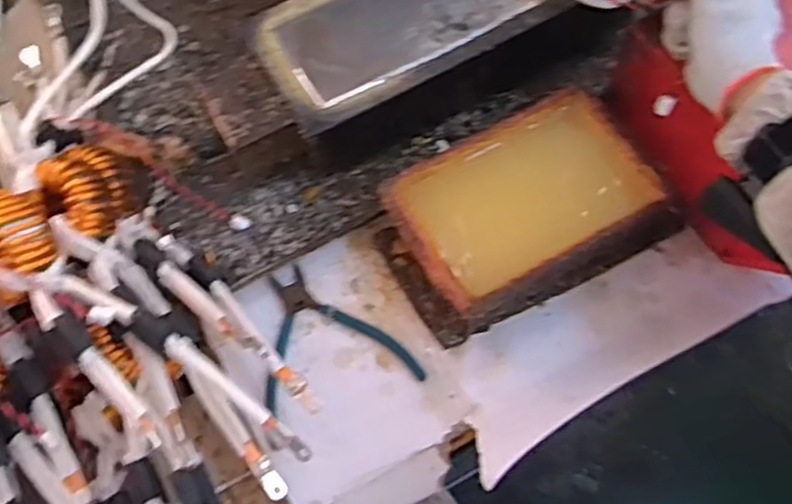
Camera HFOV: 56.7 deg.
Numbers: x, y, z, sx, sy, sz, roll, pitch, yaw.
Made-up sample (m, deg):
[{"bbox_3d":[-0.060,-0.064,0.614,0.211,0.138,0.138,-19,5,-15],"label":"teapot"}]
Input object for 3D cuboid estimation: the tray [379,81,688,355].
[{"bbox_3d":[0.106,-0.035,0.598,0.230,0.069,0.138,-28,66,-11],"label":"tray"}]

